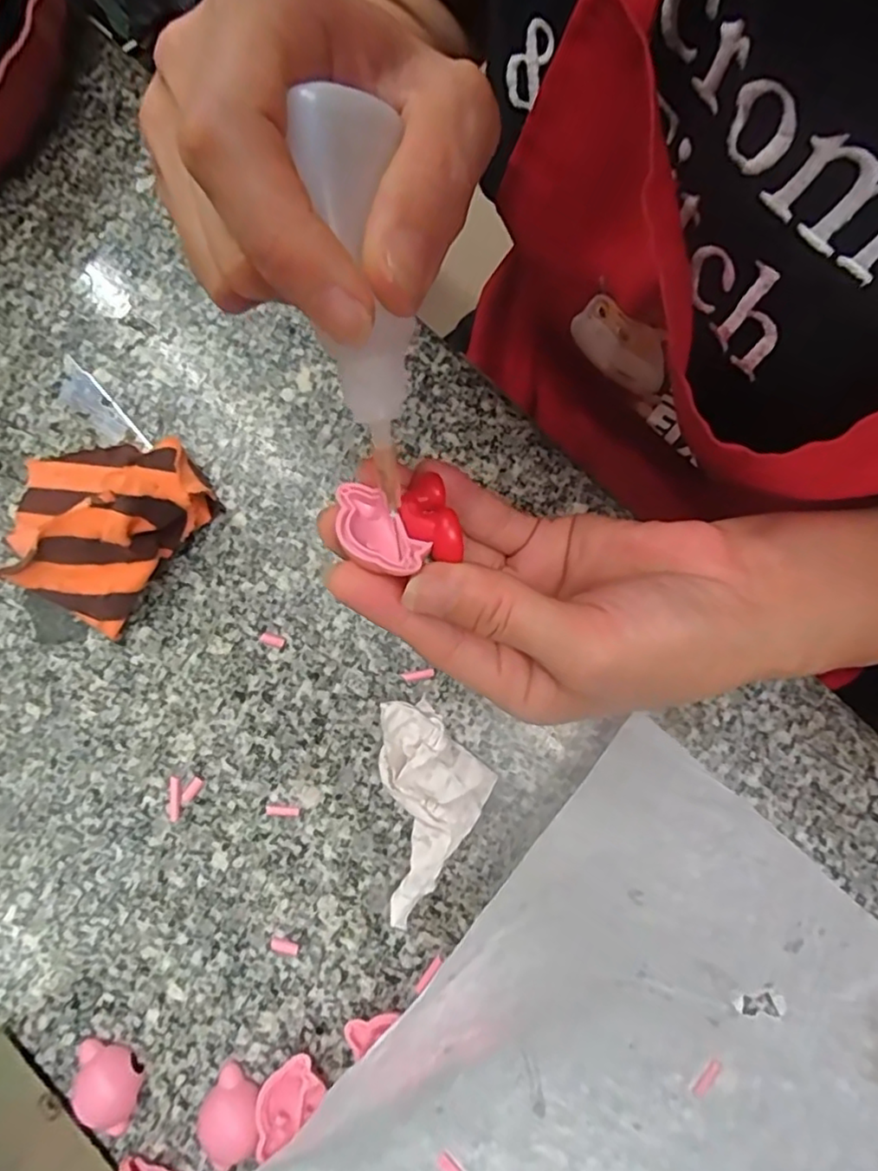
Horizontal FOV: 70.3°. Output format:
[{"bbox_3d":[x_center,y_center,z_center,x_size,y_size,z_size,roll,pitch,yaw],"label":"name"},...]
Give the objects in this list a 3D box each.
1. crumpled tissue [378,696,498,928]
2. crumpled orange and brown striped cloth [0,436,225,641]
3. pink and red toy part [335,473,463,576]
[{"bbox_3d":[0.000,0.097,0.274,0.047,0.024,0.091,-6,80,2],"label":"crumpled tissue"},{"bbox_3d":[-0.168,-0.038,0.297,0.093,0.039,0.092,33,83,8],"label":"crumpled orange and brown striped cloth"},{"bbox_3d":[-0.012,-0.017,0.186,0.036,0.017,0.030,-2,78,1],"label":"pink and red toy part"}]

